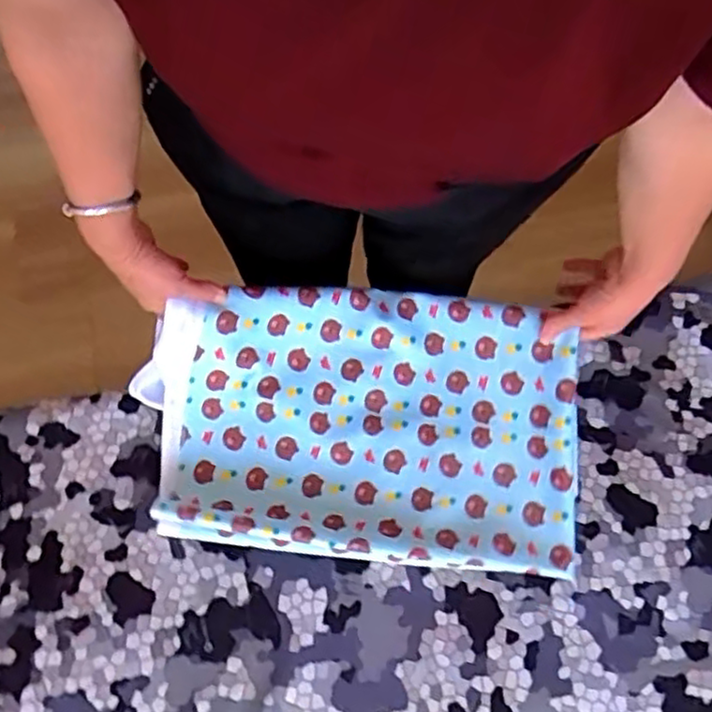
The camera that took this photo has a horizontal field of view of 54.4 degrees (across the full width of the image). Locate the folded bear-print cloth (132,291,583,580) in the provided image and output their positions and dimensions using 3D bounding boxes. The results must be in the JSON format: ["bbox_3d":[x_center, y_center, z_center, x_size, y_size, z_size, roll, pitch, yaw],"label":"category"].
[{"bbox_3d":[0.005,0.057,0.643,0.391,0.086,0.247,5,71,0],"label":"folded bear-print cloth"}]

